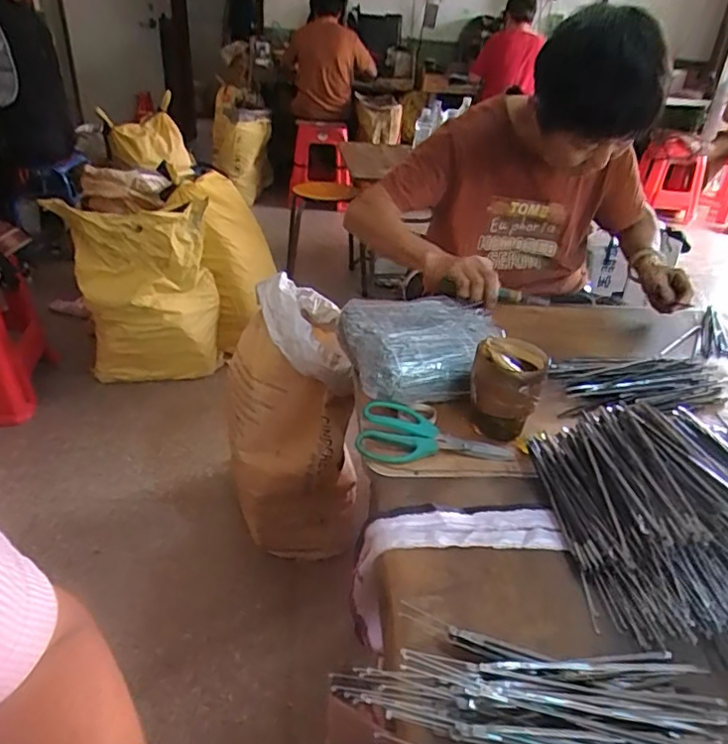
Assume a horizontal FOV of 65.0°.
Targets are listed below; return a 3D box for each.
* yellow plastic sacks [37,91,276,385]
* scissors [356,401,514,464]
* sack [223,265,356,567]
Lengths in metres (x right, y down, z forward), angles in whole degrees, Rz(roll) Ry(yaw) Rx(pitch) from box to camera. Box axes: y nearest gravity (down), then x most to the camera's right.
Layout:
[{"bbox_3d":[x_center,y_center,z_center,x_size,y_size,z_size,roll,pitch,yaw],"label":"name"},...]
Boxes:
[{"bbox_3d":[-0.599,-0.302,1.865,0.570,0.654,0.424,0,32,-7],"label":"yellow plastic sacks"},{"bbox_3d":[0.085,0.076,0.695,0.183,0.024,0.091,4,32,0],"label":"scissors"},{"bbox_3d":[-0.168,0.095,1.306,0.261,0.563,0.376,-4,33,-14],"label":"sack"}]

